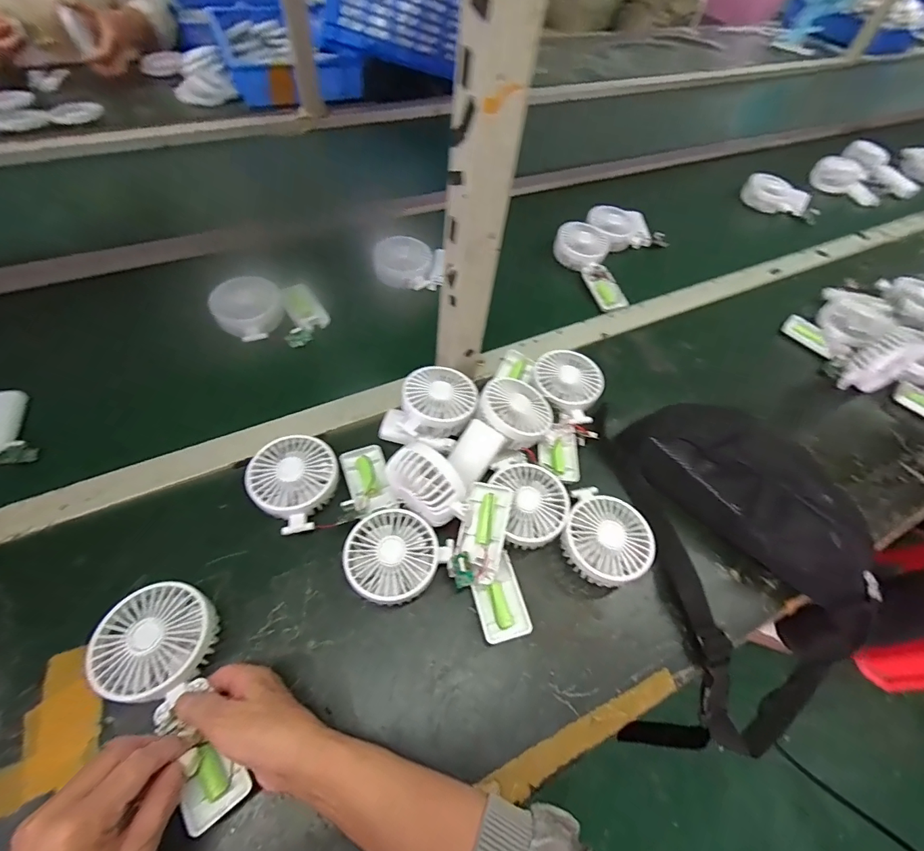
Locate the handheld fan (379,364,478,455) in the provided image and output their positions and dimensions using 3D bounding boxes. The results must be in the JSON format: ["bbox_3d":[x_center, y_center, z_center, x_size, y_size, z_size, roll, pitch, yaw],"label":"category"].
[{"bbox_3d":[-0.035,-0.021,0.519,0.095,0.053,0.101,2,56,-4],"label":"handheld fan"}]

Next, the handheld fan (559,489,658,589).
[{"bbox_3d":[0.150,0.120,0.454,0.090,0.045,0.097,22,57,9],"label":"handheld fan"}]

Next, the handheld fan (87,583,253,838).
[{"bbox_3d":[-0.229,0.217,0.348,0.085,0.039,0.185,-31,66,-23],"label":"handheld fan"}]

